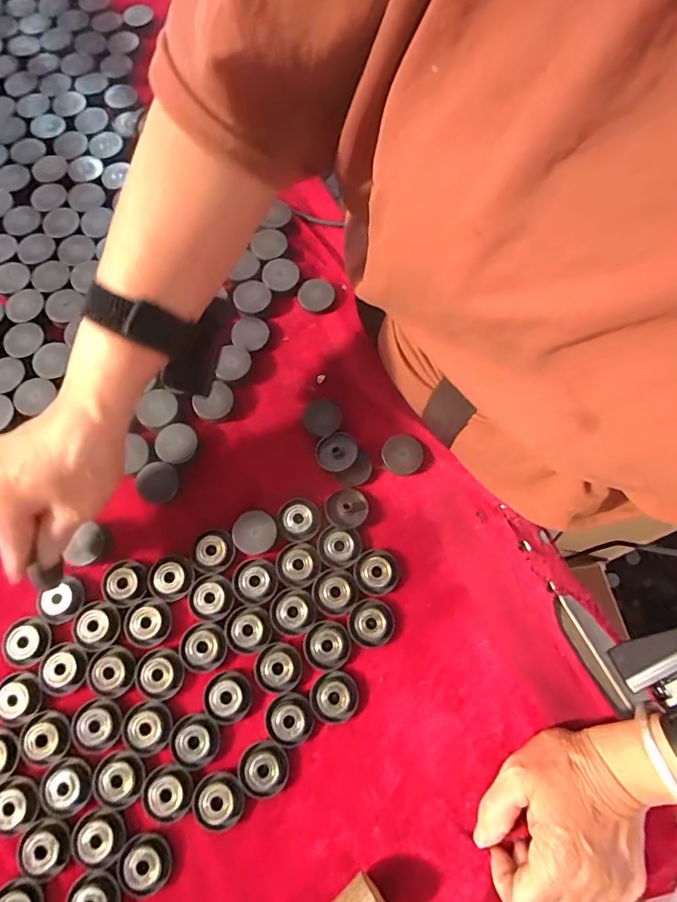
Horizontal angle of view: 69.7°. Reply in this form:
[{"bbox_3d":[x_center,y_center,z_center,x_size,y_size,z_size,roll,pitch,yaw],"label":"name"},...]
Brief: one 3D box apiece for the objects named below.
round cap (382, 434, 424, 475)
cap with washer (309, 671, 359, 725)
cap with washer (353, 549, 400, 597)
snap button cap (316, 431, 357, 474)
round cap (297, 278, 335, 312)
[{"bbox_3d":[0.052,0.003,0.394,0.033,0.009,0.031,0,72,0],"label":"round cap"},{"bbox_3d":[-0.003,0.172,0.339,0.033,0.007,0.032,0,72,0],"label":"cap with washer"},{"bbox_3d":[0.029,0.090,0.364,0.034,0.011,0.033,0,72,0],"label":"cap with washer"},{"bbox_3d":[-0.001,0.001,0.392,0.034,0.010,0.032,0,72,0],"label":"snap button cap"},{"bbox_3d":[-0.020,-0.141,0.437,0.032,0.005,0.031,0,72,0],"label":"round cap"}]

